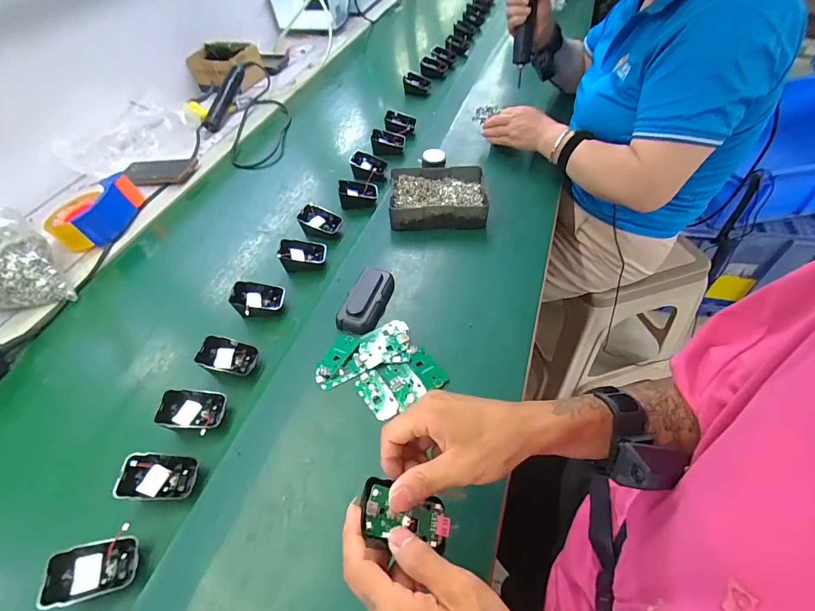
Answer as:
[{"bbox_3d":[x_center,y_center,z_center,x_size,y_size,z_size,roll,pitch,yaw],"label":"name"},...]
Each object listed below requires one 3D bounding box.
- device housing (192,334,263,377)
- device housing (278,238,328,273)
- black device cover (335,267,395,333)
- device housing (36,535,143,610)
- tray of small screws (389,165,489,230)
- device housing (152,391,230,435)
[{"bbox_3d":[-0.226,0.067,0.501,0.068,0.022,0.047,22,49,-11],"label":"device housing"},{"bbox_3d":[-0.161,-0.076,0.613,0.066,0.041,0.050,-5,50,2],"label":"device housing"},{"bbox_3d":[-0.057,-0.010,0.551,0.053,0.026,0.107,12,53,15],"label":"black device cover"},{"bbox_3d":[-0.287,0.242,0.362,0.068,0.014,0.045,6,44,-31],"label":"device housing"},{"bbox_3d":[0.051,-0.184,0.671,0.155,0.048,0.120,-3,50,4],"label":"tray of small screws"},{"bbox_3d":[-0.247,0.124,0.464,0.071,0.022,0.046,12,57,-13],"label":"device housing"}]

